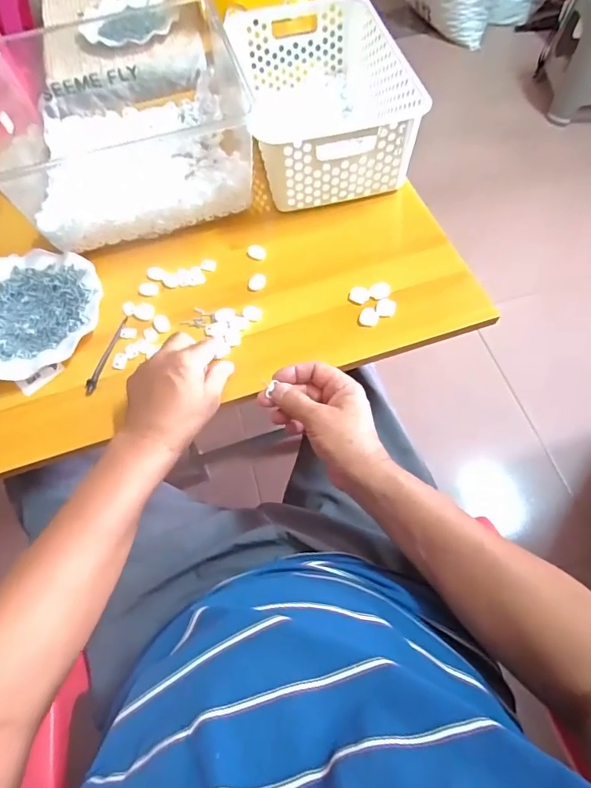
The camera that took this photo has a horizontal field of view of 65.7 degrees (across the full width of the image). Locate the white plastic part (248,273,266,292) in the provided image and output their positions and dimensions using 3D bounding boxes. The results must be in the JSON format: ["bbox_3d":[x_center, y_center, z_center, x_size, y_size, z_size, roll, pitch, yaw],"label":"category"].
[{"bbox_3d":[-0.047,-0.137,0.560,0.020,0.004,0.026,14,63,11],"label":"white plastic part"}]

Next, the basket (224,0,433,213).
[{"bbox_3d":[0.035,-0.407,0.631,0.194,0.102,0.308,-11,61,-2],"label":"basket"}]

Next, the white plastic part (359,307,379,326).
[{"bbox_3d":[0.084,-0.088,0.520,0.021,0.004,0.025,9,62,9],"label":"white plastic part"}]

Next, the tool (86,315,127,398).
[{"bbox_3d":[-0.216,-0.046,0.525,0.009,0.007,0.104,11,62,9],"label":"tool"}]

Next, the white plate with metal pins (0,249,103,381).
[{"bbox_3d":[-0.324,-0.098,0.546,0.179,0.020,0.176,-2,61,3],"label":"white plate with metal pins"}]

